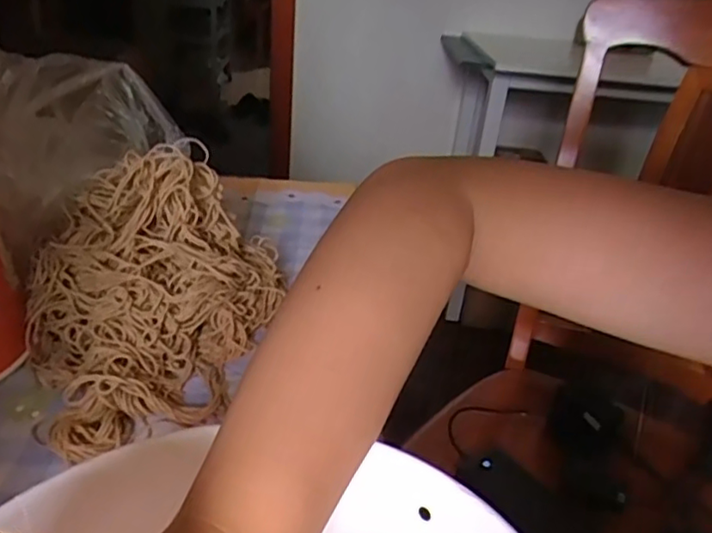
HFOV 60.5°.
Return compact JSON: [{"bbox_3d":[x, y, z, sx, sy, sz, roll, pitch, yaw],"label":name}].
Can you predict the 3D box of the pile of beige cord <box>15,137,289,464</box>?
[{"bbox_3d":[-0.125,0.007,0.432,0.198,0.114,0.195,-8,32,-24],"label":"pile of beige cord"}]

